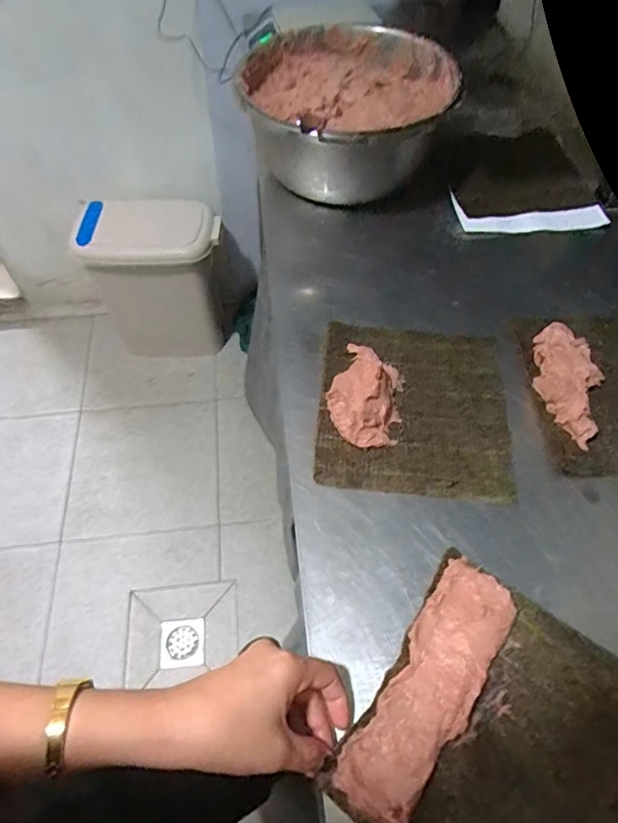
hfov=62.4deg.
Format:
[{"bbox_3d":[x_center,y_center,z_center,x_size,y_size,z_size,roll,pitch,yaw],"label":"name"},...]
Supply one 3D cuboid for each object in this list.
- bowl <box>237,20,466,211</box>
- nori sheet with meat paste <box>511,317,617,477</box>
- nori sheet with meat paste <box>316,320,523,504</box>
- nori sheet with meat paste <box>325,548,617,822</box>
[{"bbox_3d":[0.054,-0.401,0.701,0.286,0.134,0.253,-27,61,-16],"label":"bowl"},{"bbox_3d":[0.323,-0.029,0.519,0.181,0.028,0.194,-1,57,0],"label":"nori sheet with meat paste"},{"bbox_3d":[0.107,-0.016,0.510,0.183,0.032,0.197,5,57,3],"label":"nori sheet with meat paste"},{"bbox_3d":[0.138,0.230,0.358,0.178,0.019,0.201,31,62,19],"label":"nori sheet with meat paste"}]

